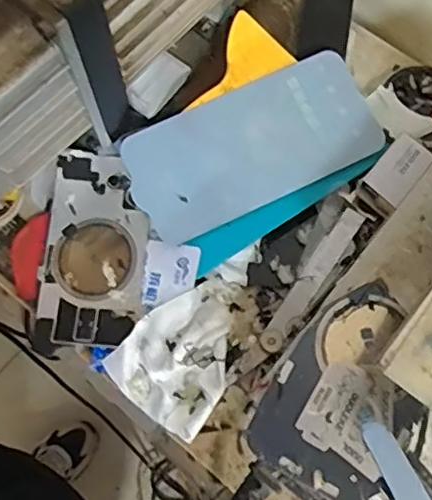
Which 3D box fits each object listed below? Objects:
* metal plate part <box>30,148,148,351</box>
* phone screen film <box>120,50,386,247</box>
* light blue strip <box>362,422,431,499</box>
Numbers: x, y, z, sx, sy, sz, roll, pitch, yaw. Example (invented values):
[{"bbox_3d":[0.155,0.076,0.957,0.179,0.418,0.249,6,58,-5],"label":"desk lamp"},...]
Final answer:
[{"bbox_3d":[-0.077,0.000,0.391,0.066,0.009,0.126,4,72,0],"label":"metal plate part"},{"bbox_3d":[0.024,-0.068,0.397,0.161,0.010,0.078,-25,80,-8],"label":"phone screen film"},{"bbox_3d":[0.083,0.101,0.273,0.014,0.007,0.050,-24,74,-9],"label":"light blue strip"}]

